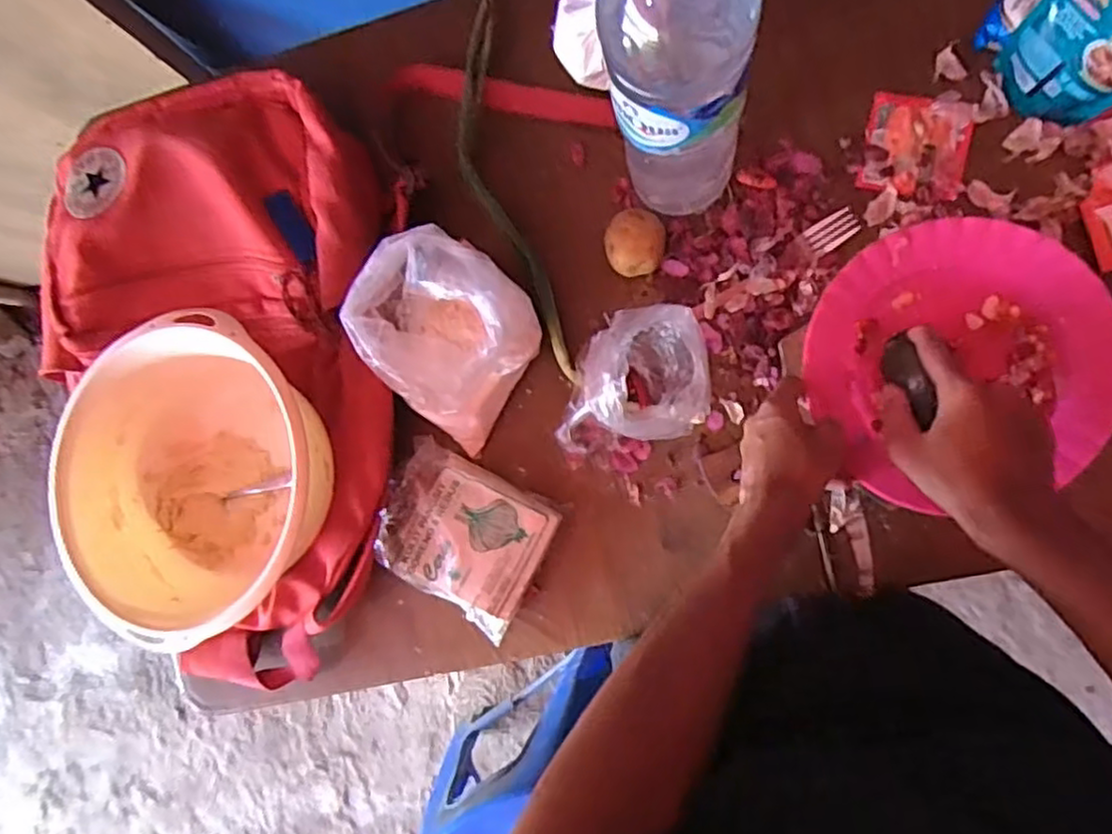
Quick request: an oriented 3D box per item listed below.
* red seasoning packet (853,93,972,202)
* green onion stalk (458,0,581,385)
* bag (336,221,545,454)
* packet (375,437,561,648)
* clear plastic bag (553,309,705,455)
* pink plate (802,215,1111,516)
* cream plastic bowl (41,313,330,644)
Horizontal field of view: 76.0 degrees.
[{"bbox_3d":[0.296,-0.222,0.580,0.079,0.004,0.079,12,90,9],"label":"red seasoning packet"},{"bbox_3d":[-0.048,-0.199,0.627,0.055,0.025,0.352,-13,86,8],"label":"green onion stalk"},{"bbox_3d":[-0.096,-0.065,0.572,0.130,0.101,0.140,35,93,9],"label":"bag"},{"bbox_3d":[-0.084,0.106,0.611,0.143,0.054,0.127,29,92,9],"label":"packet"},{"bbox_3d":[0.056,-0.029,0.563,0.123,0.102,0.100,-9,86,8],"label":"clear plastic bag"},{"bbox_3d":[0.303,-0.044,0.546,0.211,0.042,0.204,0,88,9],"label":"pink plate"},{"bbox_3d":[-0.294,0.050,0.597,0.238,0.129,0.237,0,88,9],"label":"cream plastic bowl"}]

